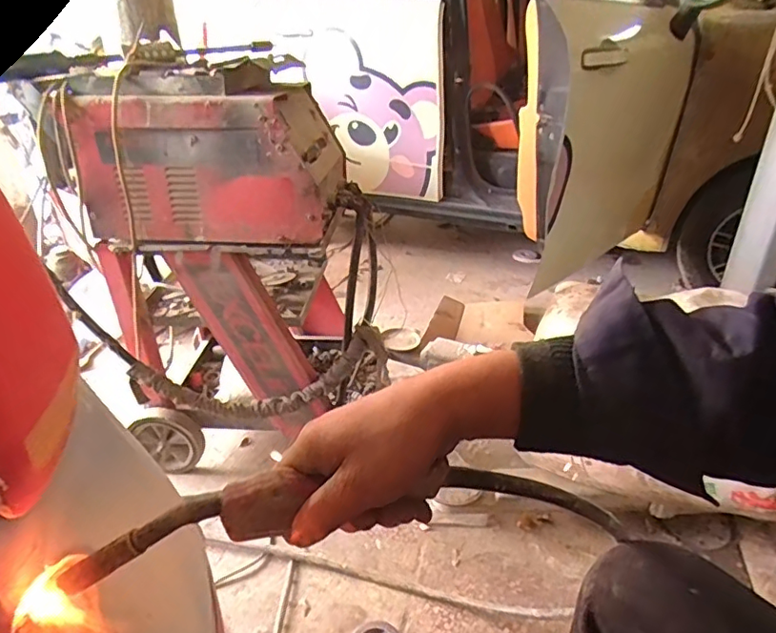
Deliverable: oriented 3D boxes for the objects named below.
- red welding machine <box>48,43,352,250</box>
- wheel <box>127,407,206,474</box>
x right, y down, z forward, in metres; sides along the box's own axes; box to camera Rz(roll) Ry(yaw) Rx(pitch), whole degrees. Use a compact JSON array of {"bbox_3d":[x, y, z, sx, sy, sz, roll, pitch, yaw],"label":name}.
[{"bbox_3d":[-0.340,-0.353,1.158,0.462,0.299,0.364,3,30,6],"label":"red welding machine"},{"bbox_3d":[-0.522,0.302,1.313,0.164,0.175,0.042,0,30,-1],"label":"wheel"}]

